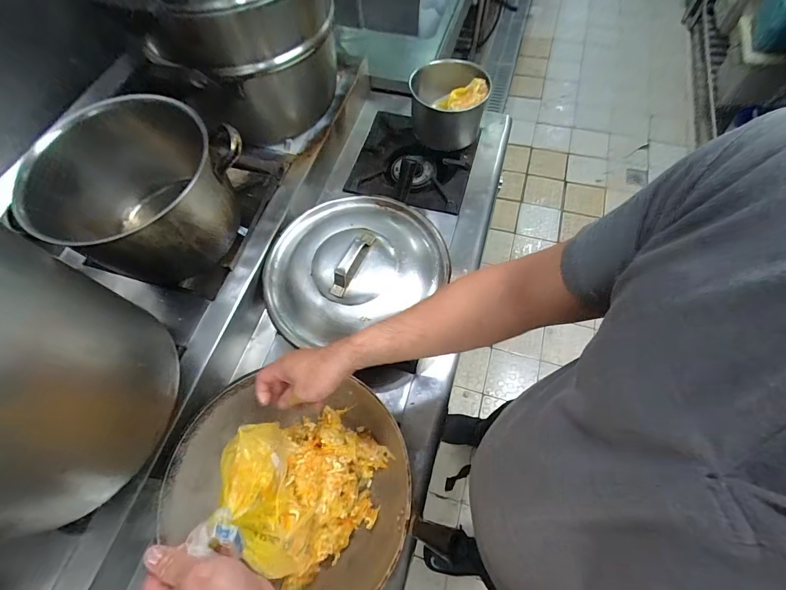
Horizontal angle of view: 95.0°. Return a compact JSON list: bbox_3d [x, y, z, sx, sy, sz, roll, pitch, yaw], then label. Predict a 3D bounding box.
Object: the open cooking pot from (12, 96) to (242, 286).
[{"bbox_3d":[-0.441,-0.183,0.649,0.273,0.220,0.284,-1,65,2],"label":"open cooking pot"}]

